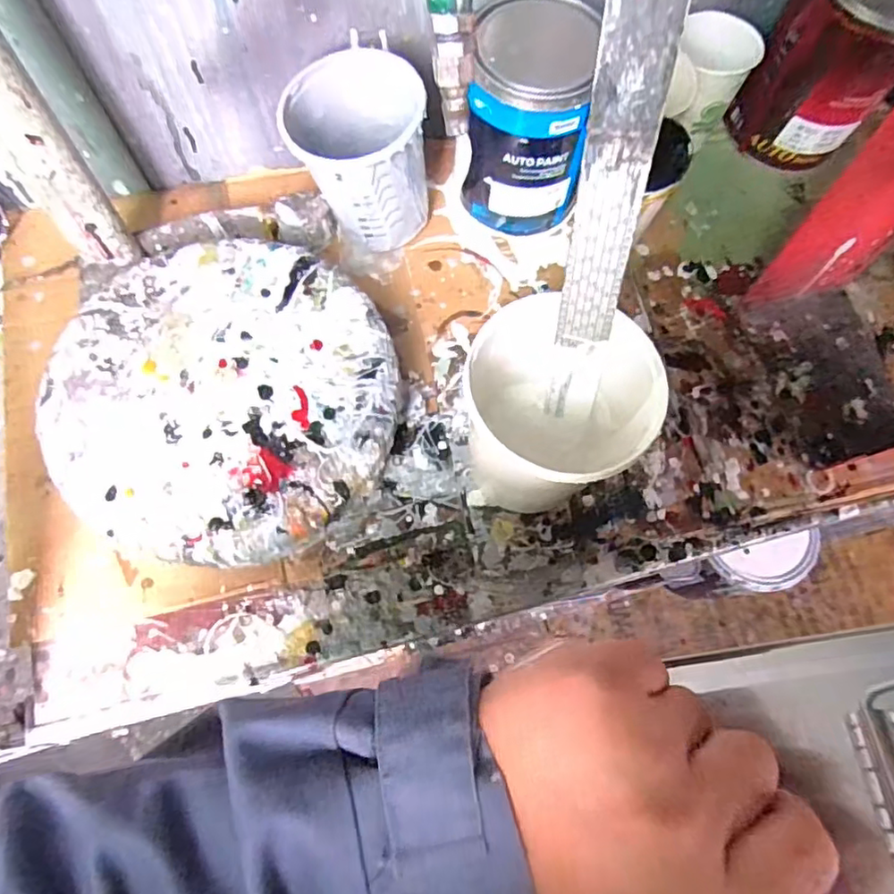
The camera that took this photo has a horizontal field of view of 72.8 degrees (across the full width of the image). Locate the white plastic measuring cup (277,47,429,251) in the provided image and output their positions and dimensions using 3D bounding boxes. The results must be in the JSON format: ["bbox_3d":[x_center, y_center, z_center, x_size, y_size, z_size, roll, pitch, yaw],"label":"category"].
[{"bbox_3d":[-0.067,-0.218,0.465,0.093,0.110,0.097,1,72,-2],"label":"white plastic measuring cup"}]

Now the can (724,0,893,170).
[{"bbox_3d":[0.317,-0.321,0.494,0.098,0.148,0.116,36,74,10],"label":"can"}]

